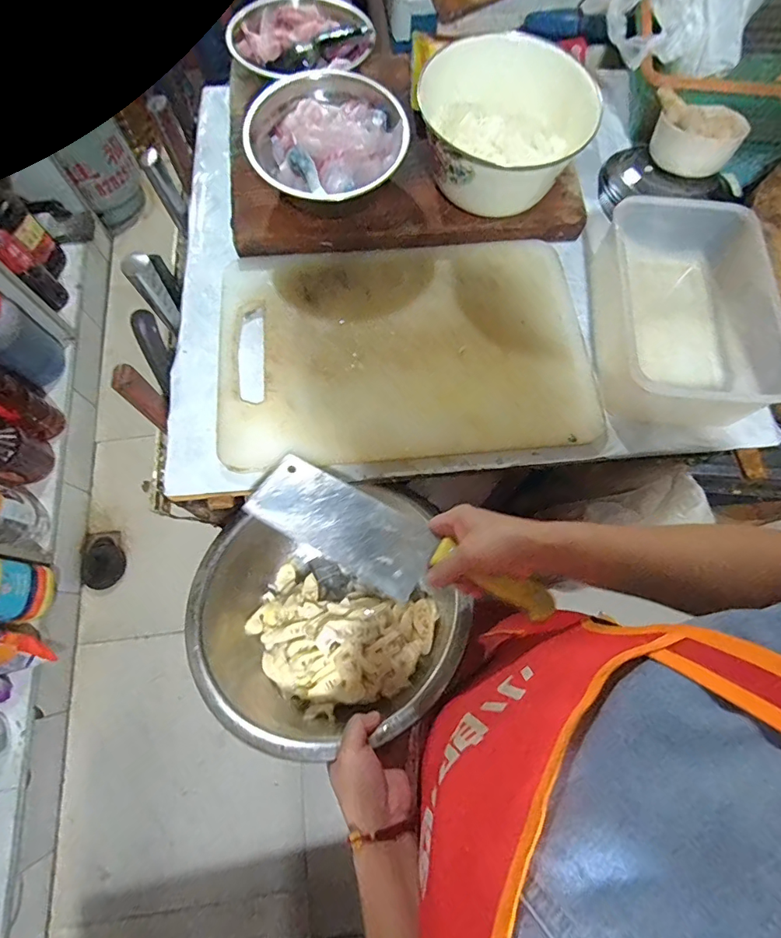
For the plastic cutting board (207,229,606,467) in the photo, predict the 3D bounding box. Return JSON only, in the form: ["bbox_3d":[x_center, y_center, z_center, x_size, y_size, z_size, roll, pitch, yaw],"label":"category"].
[{"bbox_3d":[0.016,-0.152,0.540,0.432,0.018,0.298,-6,71,-3],"label":"plastic cutting board"}]

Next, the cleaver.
[{"bbox_3d":[0.002,0.069,0.413,0.283,0.019,0.078,23,72,14],"label":"cleaver"}]

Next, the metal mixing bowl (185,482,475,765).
[{"bbox_3d":[-0.069,0.162,0.511,0.286,0.133,0.236,-16,72,-6],"label":"metal mixing bowl"}]

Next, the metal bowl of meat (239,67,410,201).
[{"bbox_3d":[-0.078,-0.404,0.550,0.191,0.061,0.164,-11,71,-4],"label":"metal bowl of meat"}]

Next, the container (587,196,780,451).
[{"bbox_3d":[0.336,-0.178,0.524,0.171,0.092,0.297,6,71,2],"label":"container"}]

